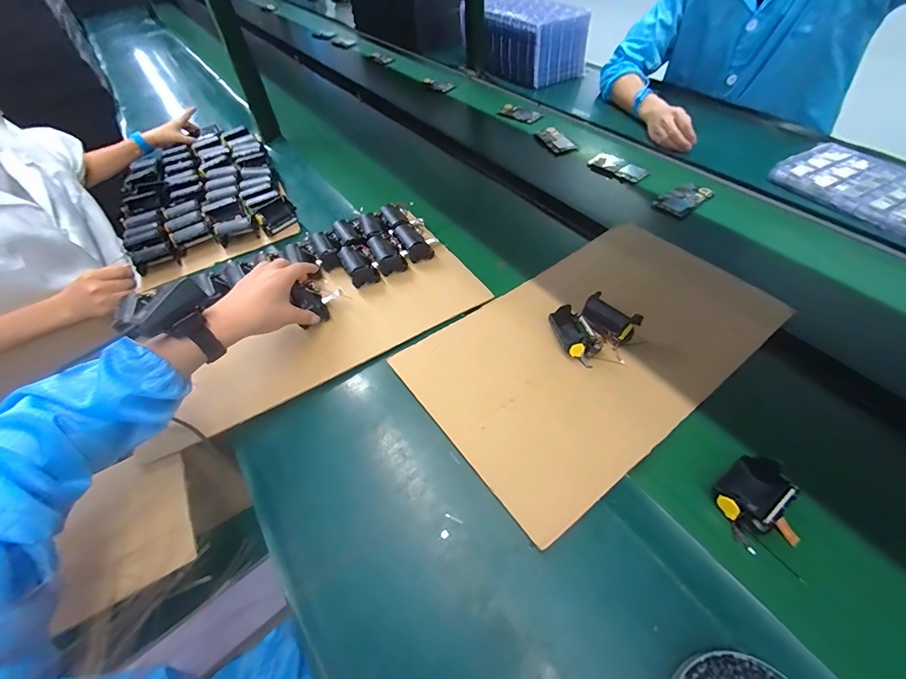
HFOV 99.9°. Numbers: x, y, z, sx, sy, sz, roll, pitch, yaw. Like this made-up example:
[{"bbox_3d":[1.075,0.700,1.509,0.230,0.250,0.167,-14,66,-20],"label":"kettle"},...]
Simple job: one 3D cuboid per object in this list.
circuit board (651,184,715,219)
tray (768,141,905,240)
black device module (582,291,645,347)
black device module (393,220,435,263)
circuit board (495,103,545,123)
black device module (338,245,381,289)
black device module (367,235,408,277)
[{"bbox_3d":[0.464,-0.286,0.761,0.117,0.013,0.069,-37,60,-24],"label":"circuit board"},{"bbox_3d":[0.837,-0.254,0.705,0.235,0.033,0.398,-24,56,-16],"label":"tray"},{"bbox_3d":[0.220,-0.028,0.536,0.036,0.049,0.071,-32,58,-20],"label":"black device module"},{"bbox_3d":[-0.073,-0.173,0.674,0.043,0.046,0.073,-32,58,-20],"label":"black device module"},{"bbox_3d":[0.190,-0.636,1.064,0.125,0.010,0.074,27,58,21],"label":"circuit board"},{"bbox_3d":[-0.159,-0.121,0.644,0.046,0.043,0.071,-27,56,-18],"label":"black device module"},{"bbox_3d":[-0.113,-0.144,0.658,0.048,0.043,0.067,-22,55,-14],"label":"black device module"}]

